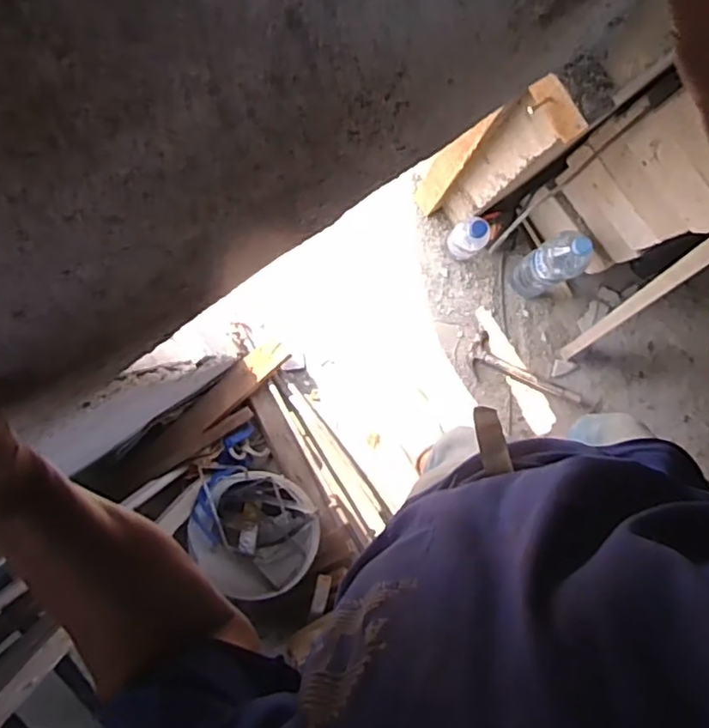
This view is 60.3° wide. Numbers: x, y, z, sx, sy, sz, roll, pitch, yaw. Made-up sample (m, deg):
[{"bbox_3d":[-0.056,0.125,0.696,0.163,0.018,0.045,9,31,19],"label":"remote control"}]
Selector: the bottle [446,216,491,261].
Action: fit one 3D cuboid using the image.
[{"bbox_3d":[0.226,-0.250,1.236,0.062,0.220,0.065,0,93,-1],"label":"bottle"}]

